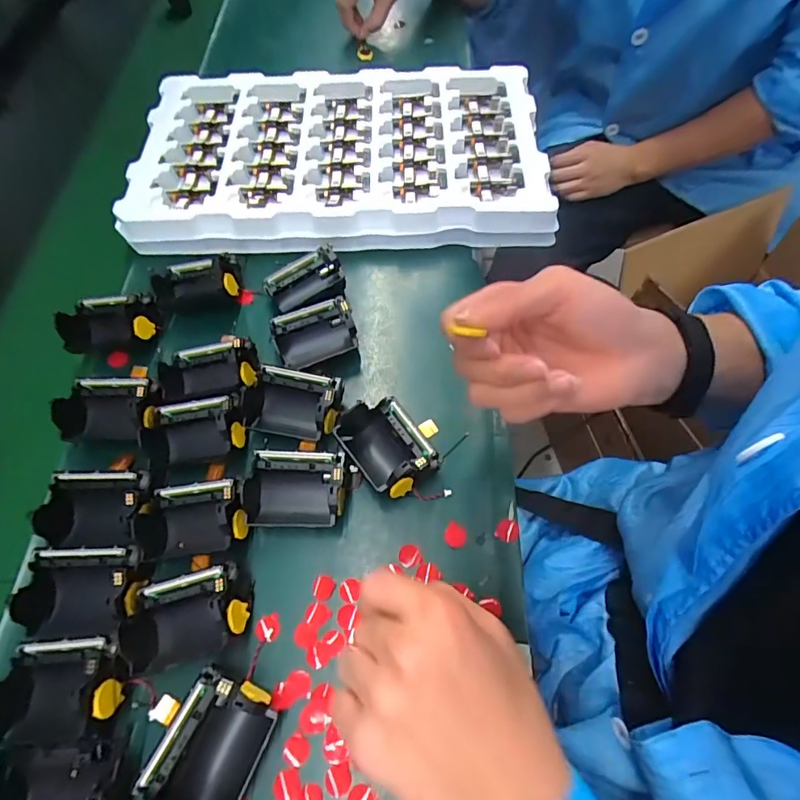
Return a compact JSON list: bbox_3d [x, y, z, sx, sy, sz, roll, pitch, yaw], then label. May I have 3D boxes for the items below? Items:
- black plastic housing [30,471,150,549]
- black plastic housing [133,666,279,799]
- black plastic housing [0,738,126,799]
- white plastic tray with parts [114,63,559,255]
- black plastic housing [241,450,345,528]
[{"bbox_3d":[-0.216,0.077,0.337,0.071,0.033,0.049,-4,63,2],"label":"black plastic housing"},{"bbox_3d":[-0.113,0.204,0.278,0.059,0.035,0.075,23,67,15],"label":"black plastic housing"},{"bbox_3d":[-0.192,0.225,0.268,0.083,0.036,0.049,-5,63,1],"label":"black plastic housing"},{"bbox_3d":[-0.063,-0.271,0.520,0.432,0.046,0.255,0,63,4],"label":"white plastic tray with parts"},{"bbox_3d":[-0.076,0.067,0.348,0.073,0.039,0.054,-2,63,3],"label":"black plastic housing"}]

